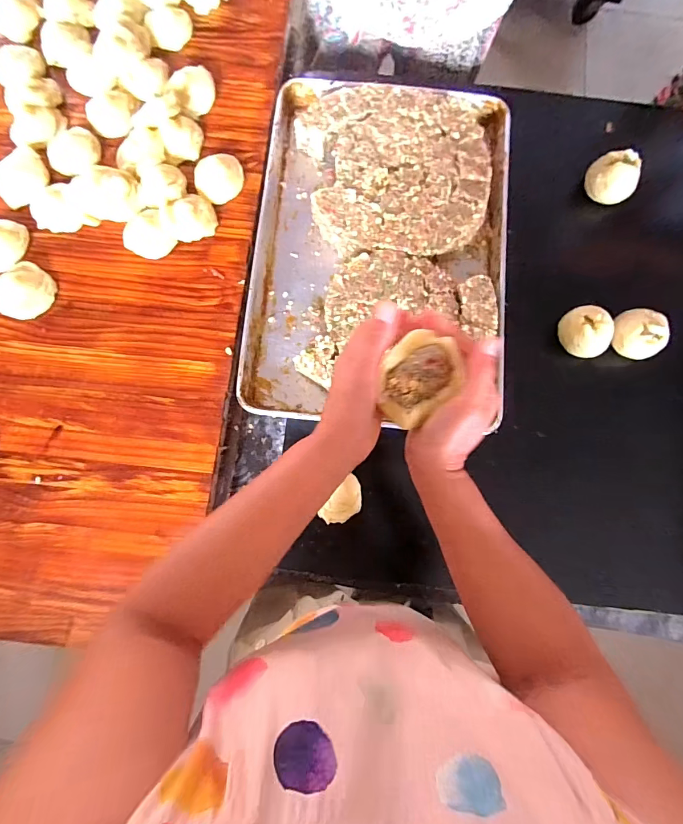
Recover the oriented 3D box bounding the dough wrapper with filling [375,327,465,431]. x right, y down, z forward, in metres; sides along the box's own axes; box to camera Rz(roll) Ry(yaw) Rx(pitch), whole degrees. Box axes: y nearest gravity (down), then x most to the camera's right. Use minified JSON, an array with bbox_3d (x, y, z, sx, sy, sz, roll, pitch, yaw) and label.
[{"bbox_3d":[0.072,-0.027,0.355,0.063,0.030,0.077,0,89,14],"label":"dough wrapper with filling"}]

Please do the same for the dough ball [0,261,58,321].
[{"bbox_3d":[-0.489,-0.191,0.611,0.076,0.031,0.092,15,80,2],"label":"dough ball"}]

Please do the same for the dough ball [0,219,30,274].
[{"bbox_3d":[-0.538,-0.265,0.623,0.059,0.030,0.085,34,81,5],"label":"dough ball"}]

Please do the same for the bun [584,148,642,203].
[{"bbox_3d":[0.464,-0.402,0.677,0.071,0.059,0.076,-19,81,-4],"label":"bun"}]

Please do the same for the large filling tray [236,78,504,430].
[{"bbox_3d":[0.066,-0.277,0.656,0.396,0.067,0.576,5,80,0],"label":"large filling tray"}]

